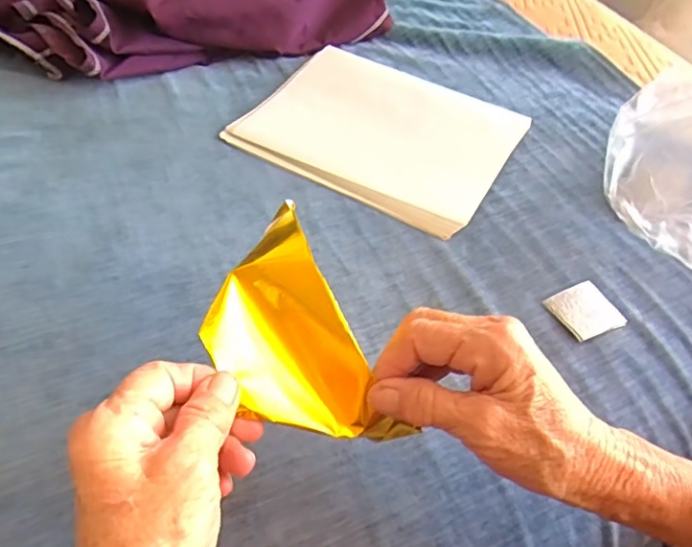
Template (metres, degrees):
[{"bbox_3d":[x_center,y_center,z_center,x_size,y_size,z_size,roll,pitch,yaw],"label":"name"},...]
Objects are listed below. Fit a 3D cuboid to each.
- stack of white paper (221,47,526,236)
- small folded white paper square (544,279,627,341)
[{"bbox_3d":[0.036,-0.147,0.553,0.253,0.014,0.196,26,57,20],"label":"stack of white paper"},{"bbox_3d":[0.179,0.028,0.411,0.043,0.008,0.043,-18,54,-18],"label":"small folded white paper square"}]

